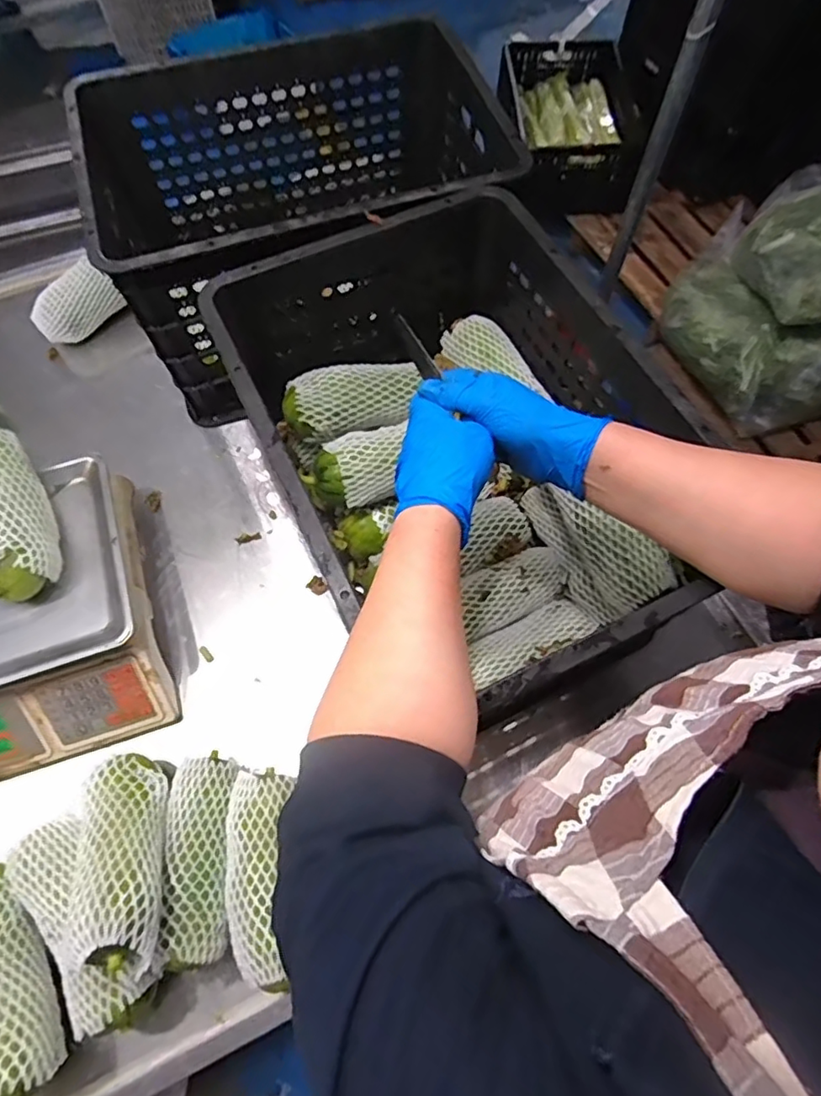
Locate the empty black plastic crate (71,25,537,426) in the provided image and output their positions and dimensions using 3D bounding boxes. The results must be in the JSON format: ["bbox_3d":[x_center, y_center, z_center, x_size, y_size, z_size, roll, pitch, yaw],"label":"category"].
[{"bbox_3d":[-0.135,-0.441,0.779,0.488,0.229,0.358,-16,67,-8],"label":"empty black plastic crate"}]

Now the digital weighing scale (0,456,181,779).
[{"bbox_3d":[-0.470,0.088,0.653,0.337,0.102,0.304,-17,67,-8],"label":"digital weighing scale"}]

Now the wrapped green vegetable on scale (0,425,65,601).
[{"bbox_3d":[-0.433,-0.041,0.618,0.084,0.062,0.199,-25,81,-11],"label":"wrapped green vegetable on scale"}]

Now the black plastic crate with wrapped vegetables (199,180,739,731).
[{"bbox_3d":[0.023,-0.124,0.634,0.344,0.226,0.515,-24,68,-11],"label":"black plastic crate with wrapped vegetables"}]

